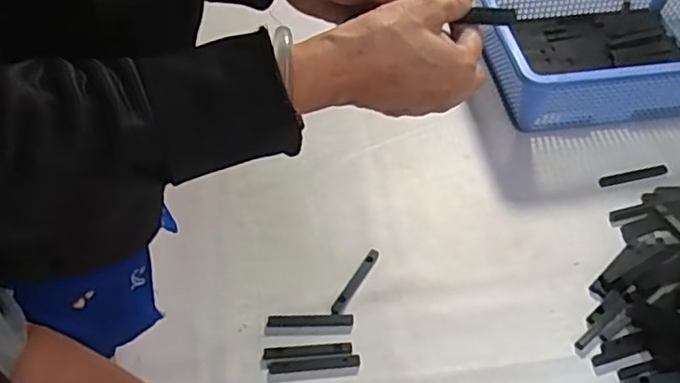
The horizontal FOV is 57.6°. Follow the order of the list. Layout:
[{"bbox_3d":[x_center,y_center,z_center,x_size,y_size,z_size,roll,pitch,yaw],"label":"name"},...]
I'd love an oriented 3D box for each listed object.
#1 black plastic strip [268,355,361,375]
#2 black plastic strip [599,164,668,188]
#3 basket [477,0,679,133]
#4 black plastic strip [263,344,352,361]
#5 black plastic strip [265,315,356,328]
[{"bbox_3d":[-0.021,0.147,0.527,0.077,0.004,0.010,-3,52,-4],"label":"black plastic strip"},{"bbox_3d":[0.318,-0.017,0.669,0.078,0.004,0.013,-10,53,-9],"label":"black plastic strip"},{"bbox_3d":[0.328,-0.190,0.737,0.308,0.100,0.241,-4,52,-5],"label":"basket"},{"bbox_3d":[-0.028,0.139,0.536,0.075,0.004,0.011,-2,52,-3],"label":"black plastic strip"},{"bbox_3d":[-0.026,0.115,0.548,0.075,0.004,0.011,0,52,-2],"label":"black plastic strip"}]

